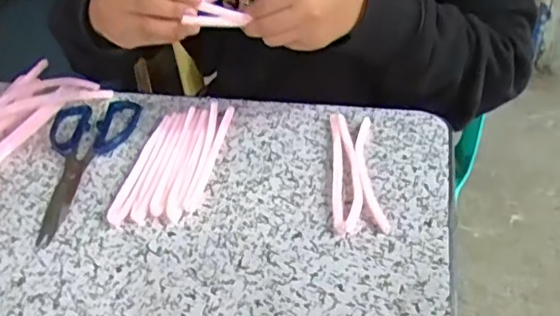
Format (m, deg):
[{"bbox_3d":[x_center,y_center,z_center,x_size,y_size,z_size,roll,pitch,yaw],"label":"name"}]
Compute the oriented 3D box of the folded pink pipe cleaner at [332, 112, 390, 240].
[{"bbox_3d":[0.061,0.008,0.480,0.039,0.008,0.147,-2,38,3],"label":"folded pink pipe cleaner"}]

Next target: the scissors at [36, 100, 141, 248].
[{"bbox_3d":[-0.181,0.004,0.506,0.080,0.009,0.183,-1,38,4],"label":"scissors"}]

